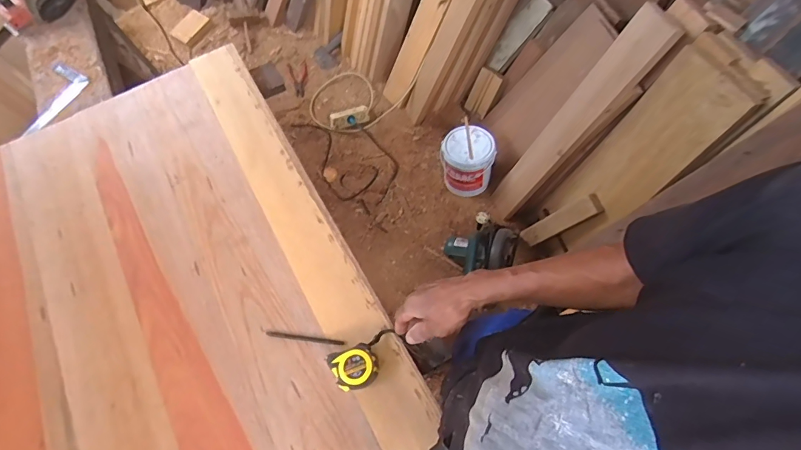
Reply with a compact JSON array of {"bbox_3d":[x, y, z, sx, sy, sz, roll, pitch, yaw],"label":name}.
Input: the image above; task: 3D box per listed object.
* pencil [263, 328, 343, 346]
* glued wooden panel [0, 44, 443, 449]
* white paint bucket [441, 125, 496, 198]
[{"bbox_3d":[-0.168,0.192,0.732,0.144,0.008,0.010,8,65,4],"label":"pencil"},{"bbox_3d":[-0.428,0.104,0.774,0.638,0.037,0.955,-27,68,-12],"label":"glued wooden panel"},{"bbox_3d":[0.244,-0.238,1.580,0.185,0.199,0.169,0,65,0],"label":"white paint bucket"}]

